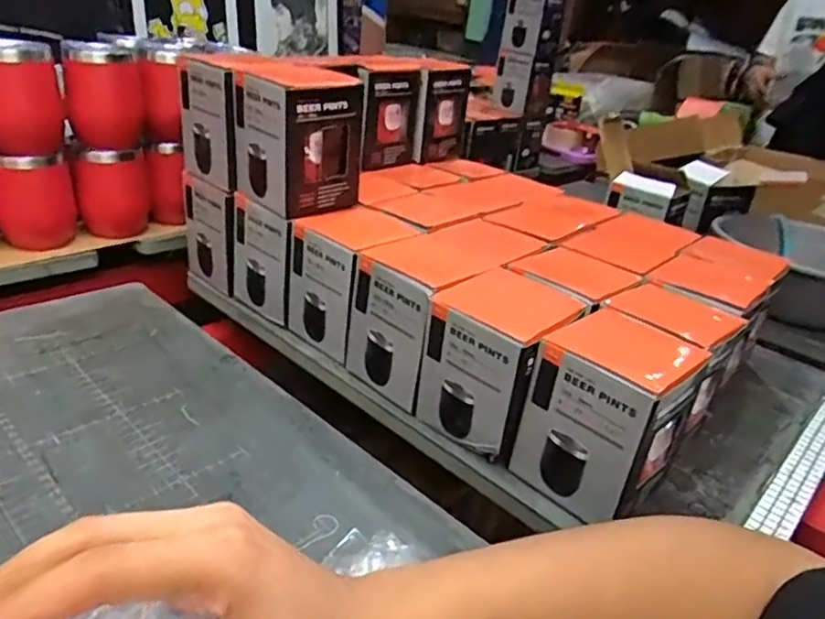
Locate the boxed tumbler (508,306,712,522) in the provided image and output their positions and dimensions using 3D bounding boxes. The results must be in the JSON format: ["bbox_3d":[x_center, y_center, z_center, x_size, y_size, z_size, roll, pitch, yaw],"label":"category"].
[{"bbox_3d":[0.146,0.081,0.478,0.095,0.127,0.098,28,34,34],"label":"boxed tumbler"}]

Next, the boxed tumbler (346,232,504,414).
[{"bbox_3d":[0.009,0.005,0.585,0.099,0.117,0.109,28,34,35],"label":"boxed tumbler"}]

